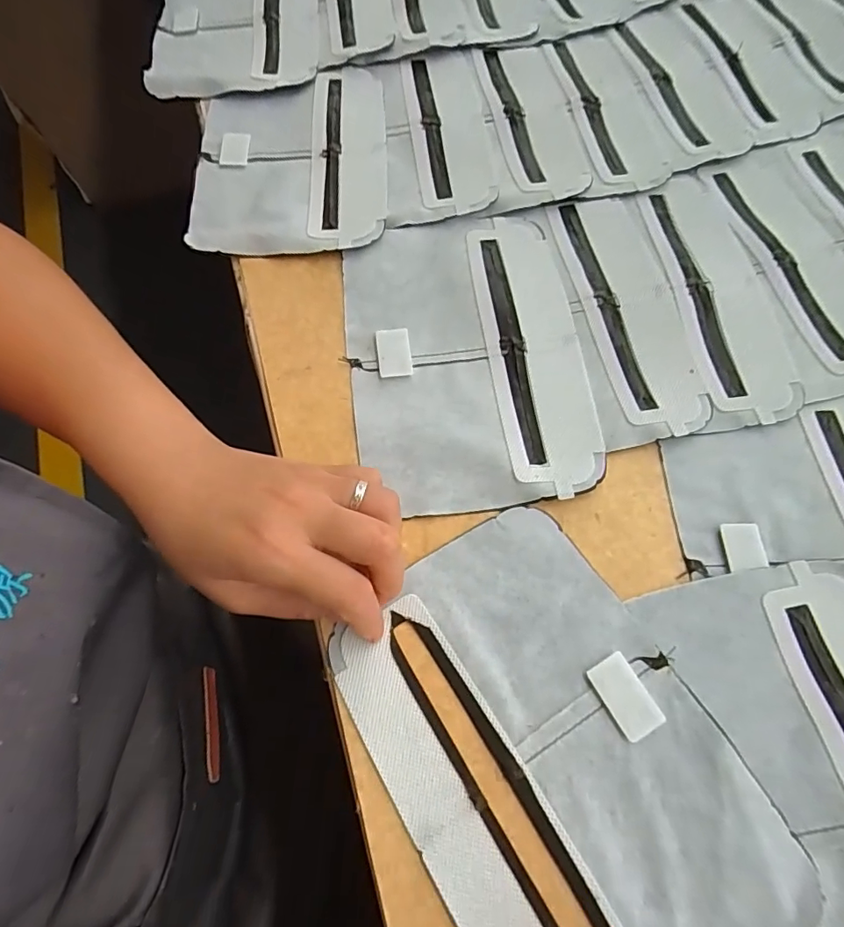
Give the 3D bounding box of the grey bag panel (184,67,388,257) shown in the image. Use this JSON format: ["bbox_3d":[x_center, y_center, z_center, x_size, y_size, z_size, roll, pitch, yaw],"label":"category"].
[{"bbox_3d":[-0.091,-0.217,0.351,0.129,0.010,0.179,-4,67,0],"label":"grey bag panel"}]

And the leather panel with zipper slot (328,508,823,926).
[{"bbox_3d":[0.054,0.123,0.213,0.129,0.007,0.191,-30,70,-11],"label":"leather panel with zipper slot"}]

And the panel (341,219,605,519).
[{"bbox_3d":[0.023,-0.067,0.288,0.126,0.005,0.186,-7,68,-2],"label":"panel"}]

